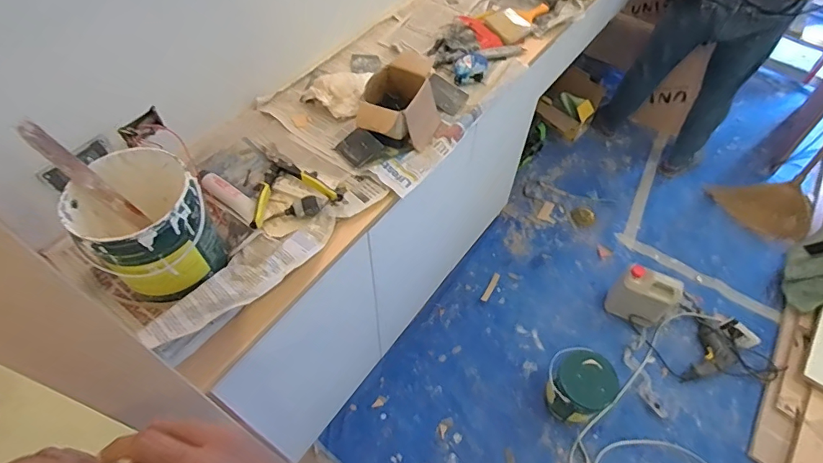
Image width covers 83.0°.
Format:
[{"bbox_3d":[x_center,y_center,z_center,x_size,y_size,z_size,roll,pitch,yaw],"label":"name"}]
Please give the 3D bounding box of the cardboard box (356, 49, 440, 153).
[{"bbox_3d":[-0.016,-0.271,0.996,0.142,0.107,0.204,16,56,10],"label":"cardboard box"}]

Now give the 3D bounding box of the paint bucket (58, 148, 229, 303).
[{"bbox_3d":[-0.401,0.002,0.729,0.162,0.193,0.165,1,55,-1],"label":"paint bucket"}]

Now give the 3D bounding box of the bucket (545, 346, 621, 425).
[{"bbox_3d":[0.516,0.494,1.474,0.186,0.213,0.192,1,55,-1],"label":"bucket"}]

